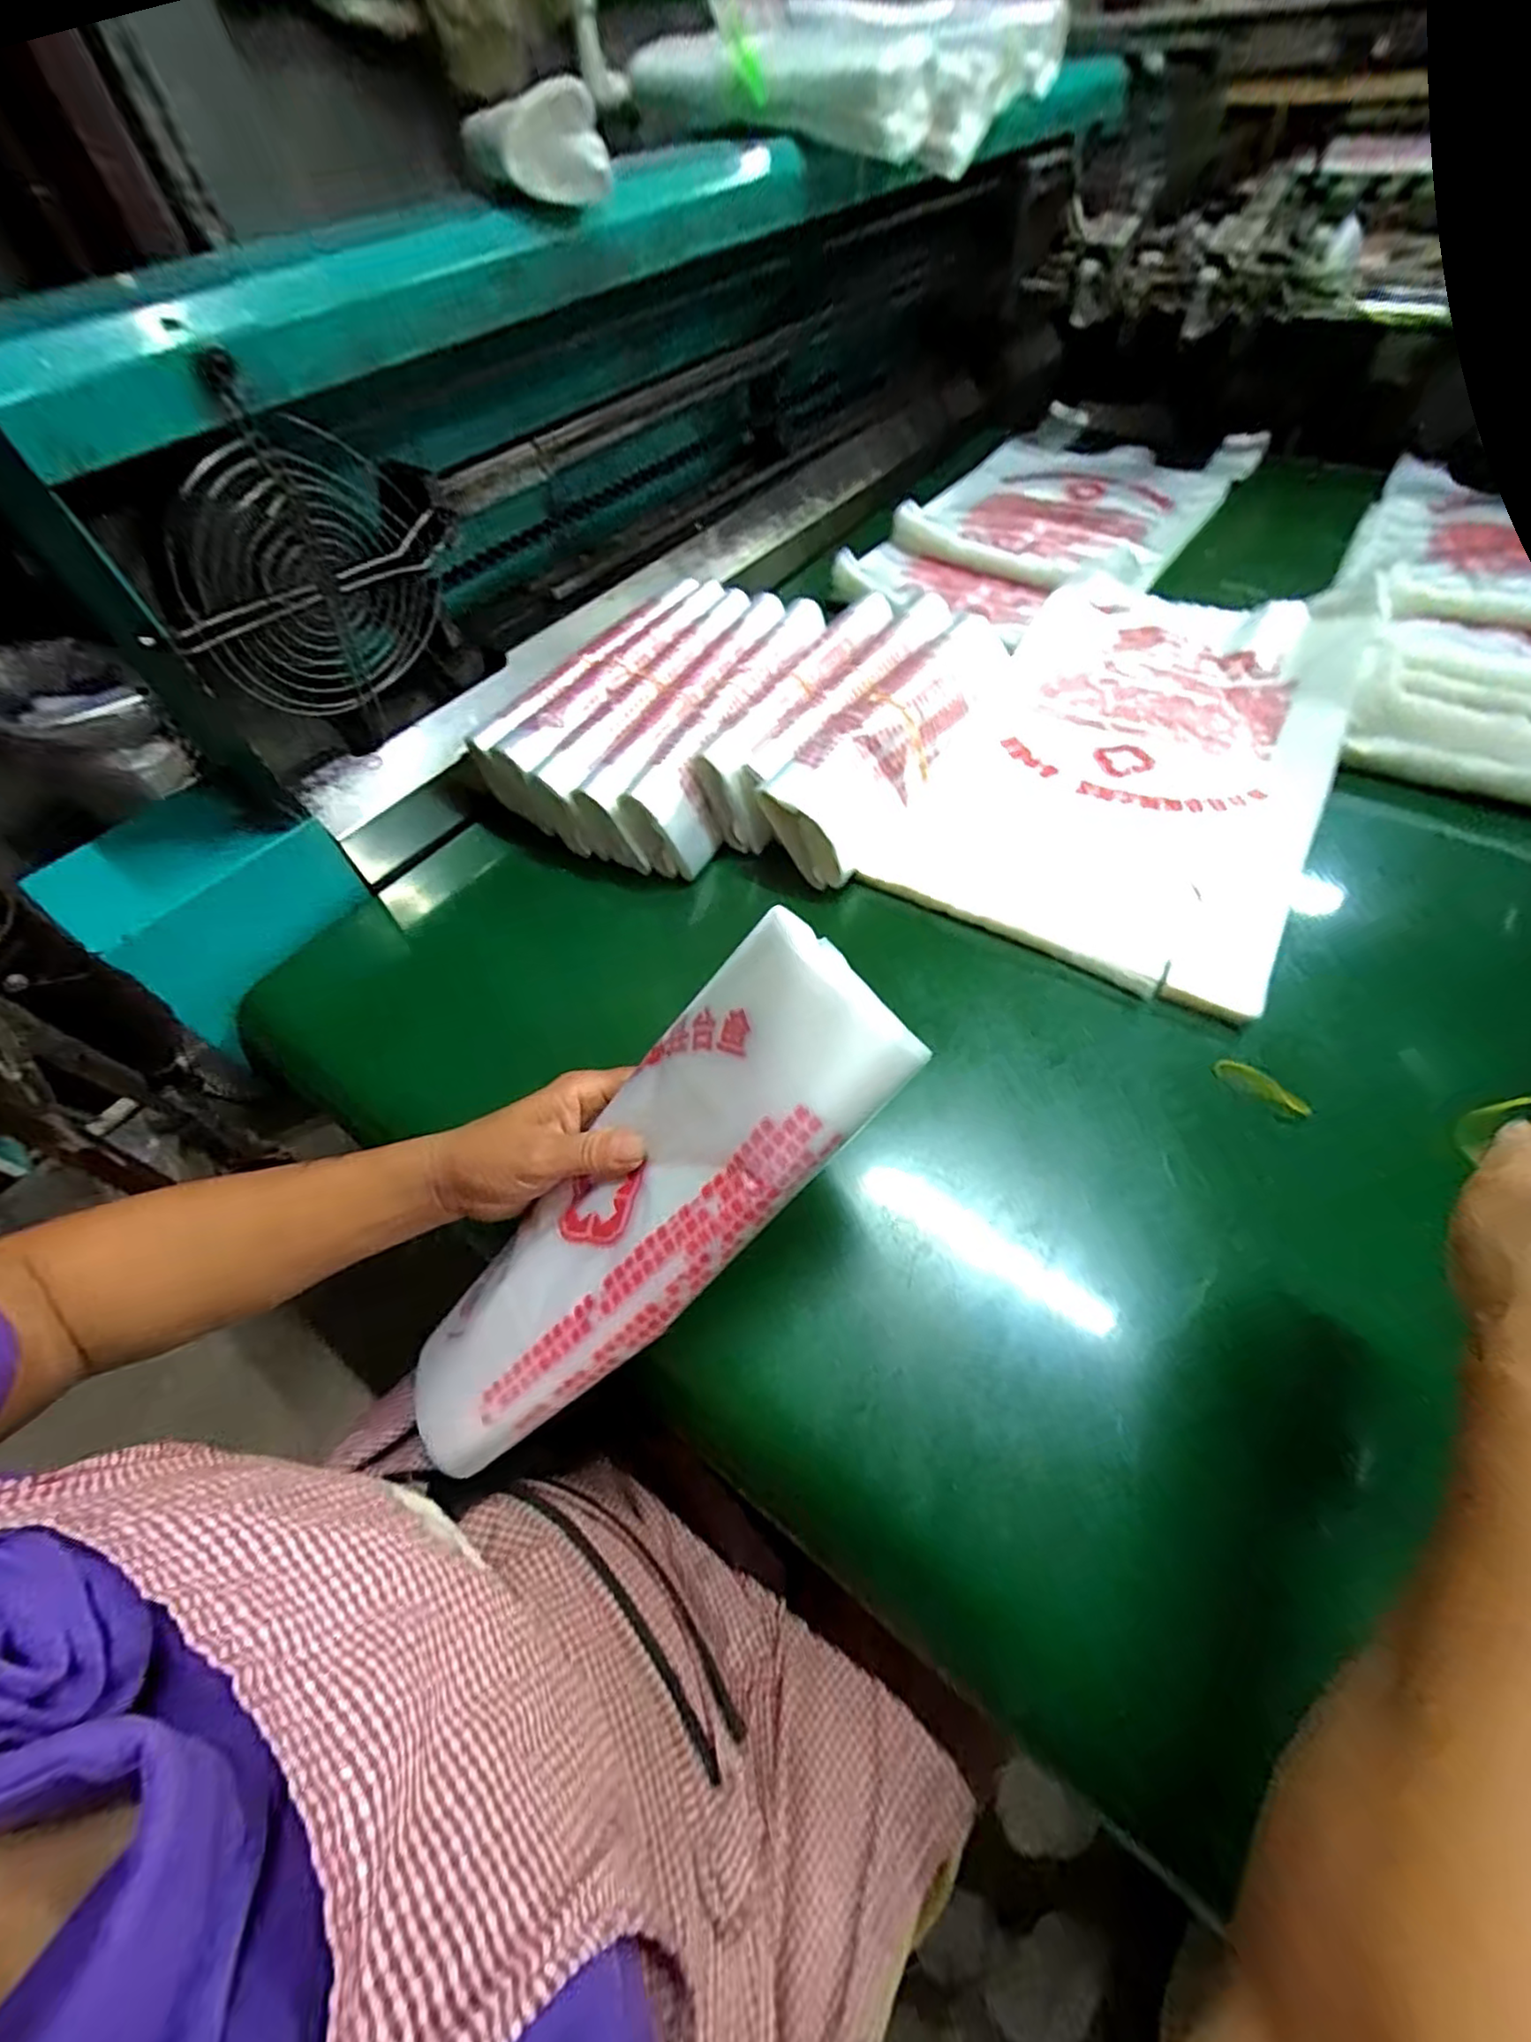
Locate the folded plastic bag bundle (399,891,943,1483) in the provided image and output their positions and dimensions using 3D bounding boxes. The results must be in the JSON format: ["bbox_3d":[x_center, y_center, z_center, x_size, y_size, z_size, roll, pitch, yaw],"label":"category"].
[{"bbox_3d":[-0.064,0.083,0.310,0.294,0.039,0.100,-47,61,9],"label":"folded plastic bag bundle"}]

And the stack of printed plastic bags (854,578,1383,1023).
[{"bbox_3d":[0.317,-0.232,0.575,0.289,0.066,0.456,26,62,20],"label":"stack of printed plastic bags"}]

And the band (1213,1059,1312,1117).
[{"bbox_3d":[0.315,0.040,0.426,0.054,0.007,0.019,37,66,25],"label":"band"}]

